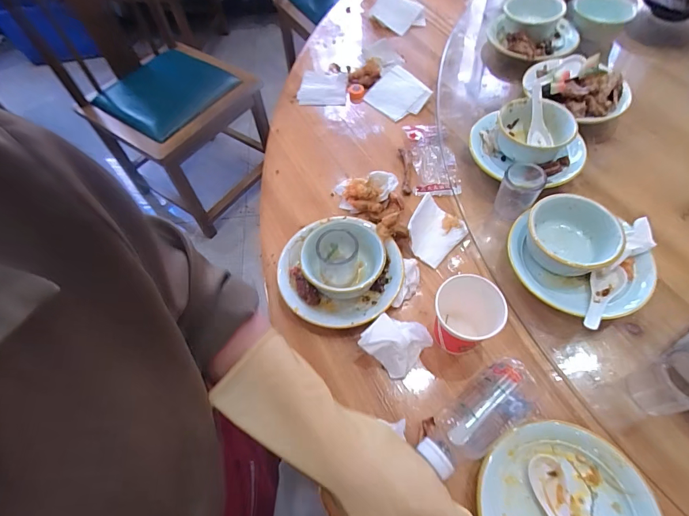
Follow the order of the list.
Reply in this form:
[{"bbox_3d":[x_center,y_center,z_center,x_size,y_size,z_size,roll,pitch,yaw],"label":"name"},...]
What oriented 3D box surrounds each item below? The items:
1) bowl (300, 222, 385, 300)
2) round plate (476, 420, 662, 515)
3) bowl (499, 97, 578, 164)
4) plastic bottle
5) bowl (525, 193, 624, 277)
[{"bbox_3d":[-0.001,0.004,0.524,0.106,0.059,0.093,0,60,3],"label":"bowl"},{"bbox_3d":[0.223,0.259,0.390,0.166,0.027,0.162,-1,60,2],"label":"round plate"},{"bbox_3d":[0.288,-0.195,0.591,0.100,0.047,0.098,-1,59,2],"label":"bowl"},{"bbox_3d":[0.154,0.173,0.428,0.164,0.056,0.063,-28,63,-13],"label":"plastic bottle"},{"bbox_3d":[0.292,-0.029,0.496,0.092,0.049,0.109,-2,59,1],"label":"bowl"}]

